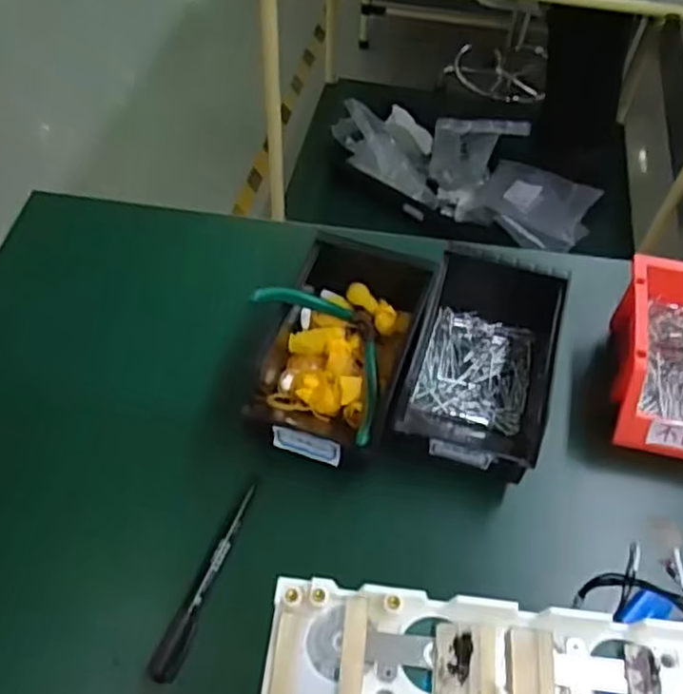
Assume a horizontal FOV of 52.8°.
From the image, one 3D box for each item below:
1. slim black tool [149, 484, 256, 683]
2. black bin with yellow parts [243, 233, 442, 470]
[{"bbox_3d":[-0.092,0.156,0.469,0.016,0.014,0.137,16,55,10],"label":"slim black tool"},{"bbox_3d":[0.002,-0.006,0.549,0.114,0.068,0.194,17,55,11],"label":"black bin with yellow parts"}]

